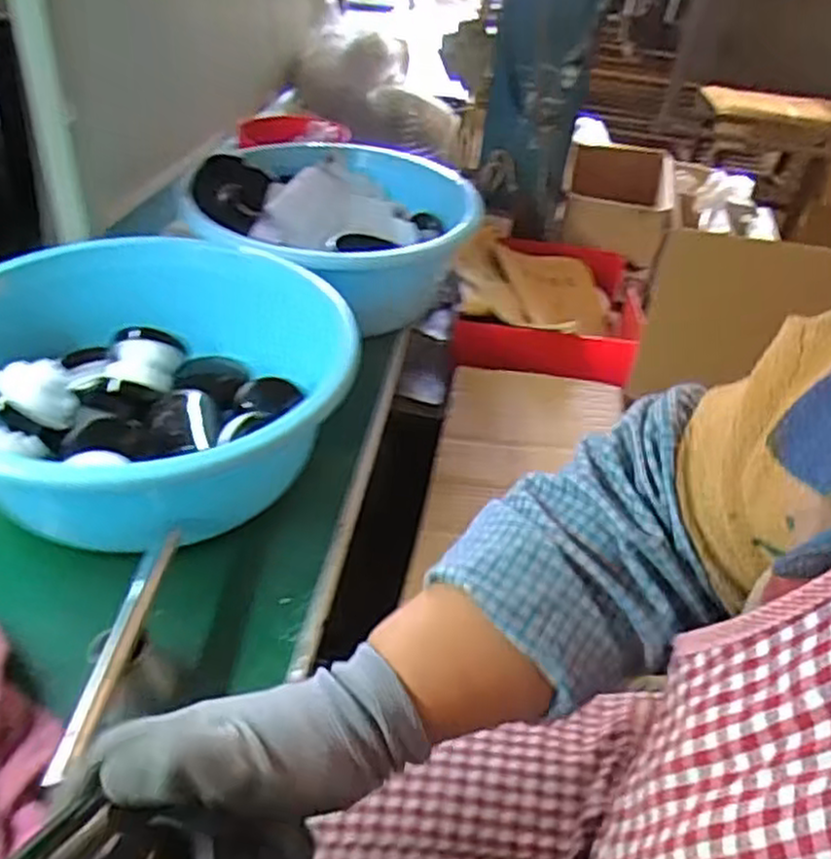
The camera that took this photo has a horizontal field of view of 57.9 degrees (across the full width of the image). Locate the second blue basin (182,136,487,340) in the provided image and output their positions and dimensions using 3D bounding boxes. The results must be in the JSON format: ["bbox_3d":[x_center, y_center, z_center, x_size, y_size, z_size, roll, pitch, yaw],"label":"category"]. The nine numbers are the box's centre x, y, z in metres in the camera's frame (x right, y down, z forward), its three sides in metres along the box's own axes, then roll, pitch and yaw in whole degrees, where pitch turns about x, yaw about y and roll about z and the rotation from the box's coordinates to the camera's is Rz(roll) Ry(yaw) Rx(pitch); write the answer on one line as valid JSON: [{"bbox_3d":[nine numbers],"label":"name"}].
[{"bbox_3d":[-0.095,-0.258,0.936,0.321,0.116,0.352,21,44,22],"label":"second blue basin"}]

